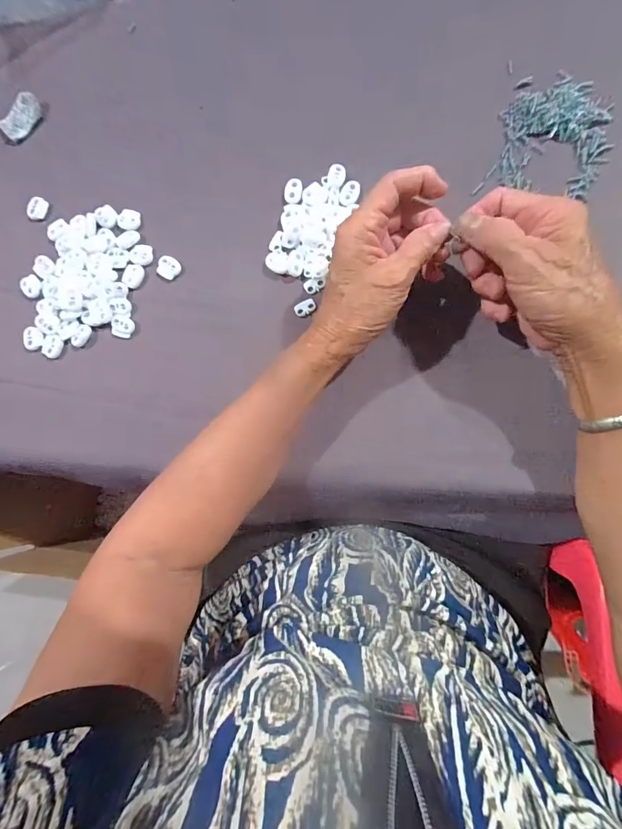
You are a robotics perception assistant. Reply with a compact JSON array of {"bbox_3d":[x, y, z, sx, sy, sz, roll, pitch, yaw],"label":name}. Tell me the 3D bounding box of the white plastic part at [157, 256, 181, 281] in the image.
[{"bbox_3d":[-0.131,-0.135,0.357,0.018,0.008,0.020,32,89,8],"label":"white plastic part"}]

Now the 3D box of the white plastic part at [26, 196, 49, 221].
[{"bbox_3d":[-0.270,-0.203,0.382,0.008,0.016,0.023,34,89,8],"label":"white plastic part"}]

